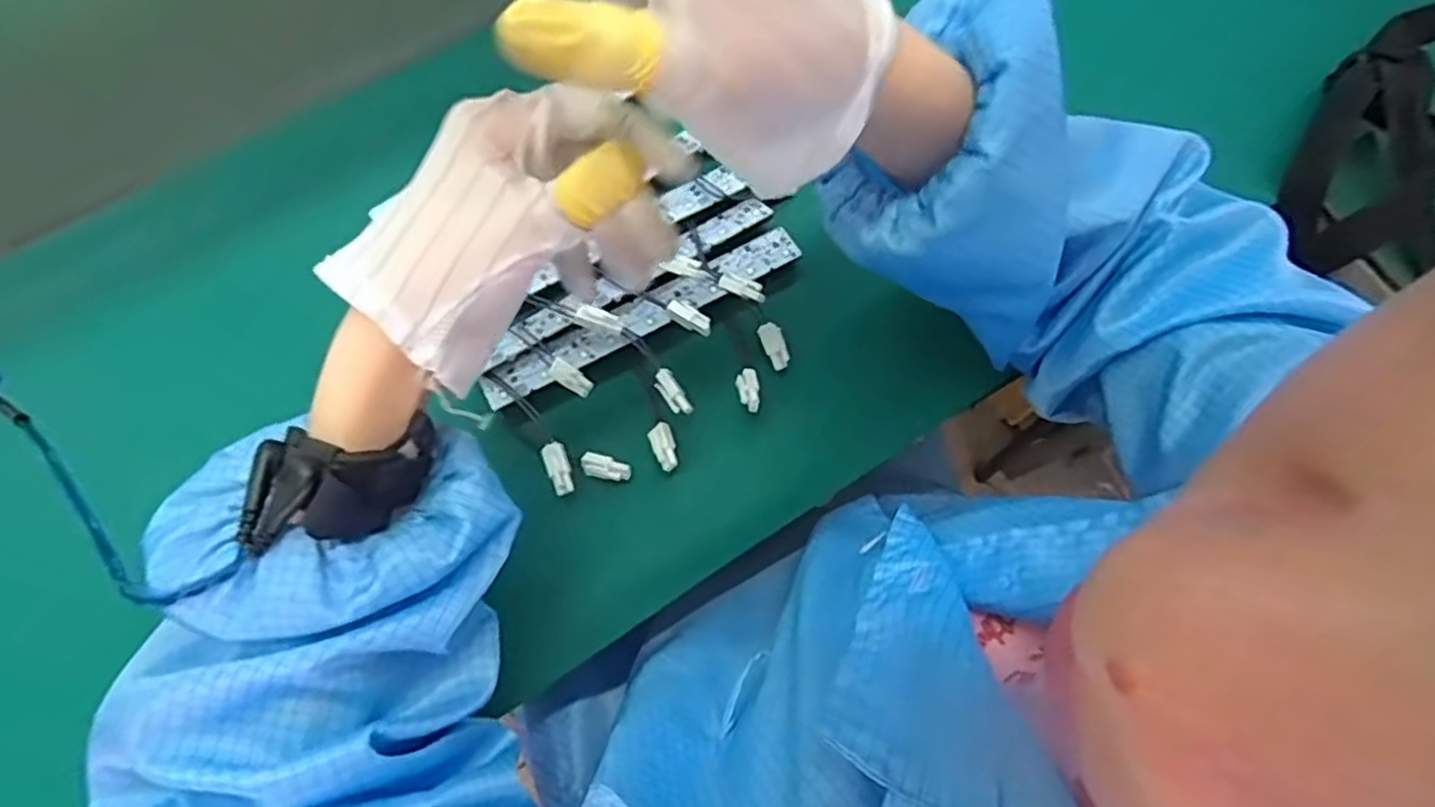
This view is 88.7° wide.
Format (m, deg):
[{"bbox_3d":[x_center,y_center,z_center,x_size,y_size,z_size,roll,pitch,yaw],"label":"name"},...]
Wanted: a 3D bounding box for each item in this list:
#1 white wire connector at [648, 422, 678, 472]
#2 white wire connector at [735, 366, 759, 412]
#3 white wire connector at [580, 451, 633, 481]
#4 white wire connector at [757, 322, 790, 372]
[{"bbox_3d":[-0.028,0.023,0.393,0.012,0.009,0.026,-20,76,-7],"label":"white wire connector"},{"bbox_3d":[0.017,-0.008,0.392,0.012,0.006,0.027,-5,51,-3],"label":"white wire connector"},{"bbox_3d":[-0.059,0.033,0.389,0.027,0.005,0.012,13,74,2],"label":"white wire connector"},{"bbox_3d":[0.032,-0.032,0.409,0.013,0.004,0.027,-20,76,-7],"label":"white wire connector"}]

